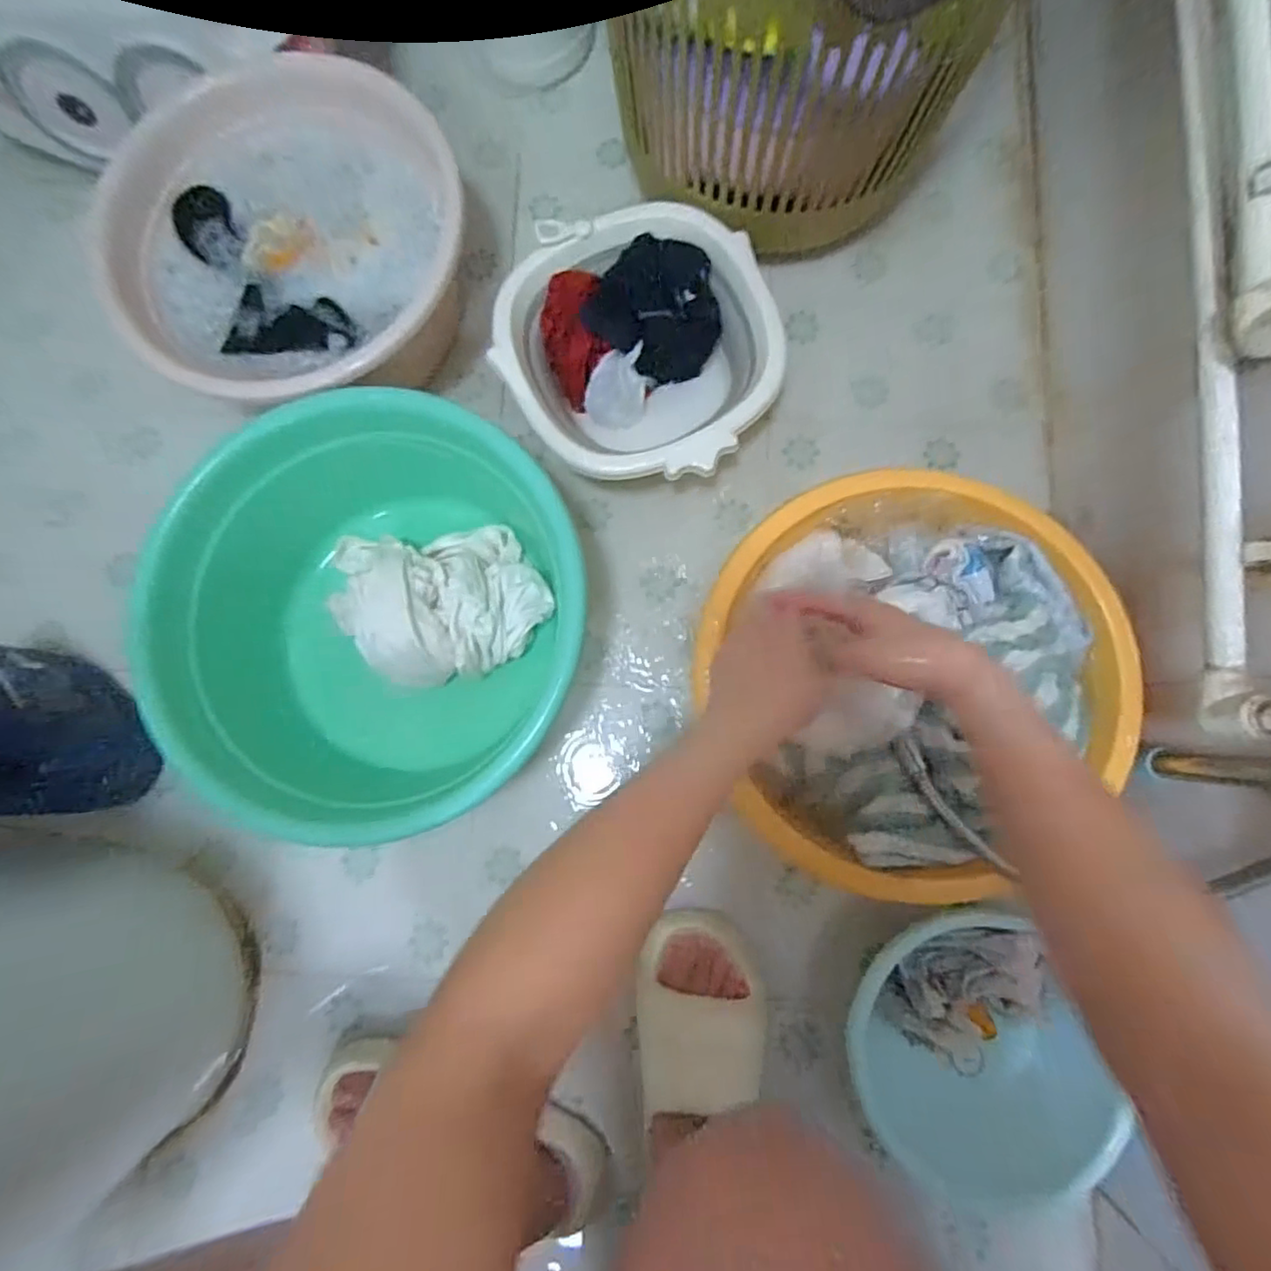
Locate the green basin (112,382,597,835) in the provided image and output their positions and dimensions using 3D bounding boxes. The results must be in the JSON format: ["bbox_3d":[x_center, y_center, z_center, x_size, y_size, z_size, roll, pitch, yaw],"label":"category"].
[{"bbox_3d":[-0.229,-0.013,0.595,0.353,0.184,0.366,0,83,2],"label":"green basin"}]

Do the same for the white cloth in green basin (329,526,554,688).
[{"bbox_3d":[-0.205,-0.034,0.620,0.227,0.094,0.157,-3,83,2],"label":"white cloth in green basin"}]

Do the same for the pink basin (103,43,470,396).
[{"bbox_3d":[-0.343,-0.395,0.641,0.337,0.121,0.321,0,83,2],"label":"pink basin"}]

